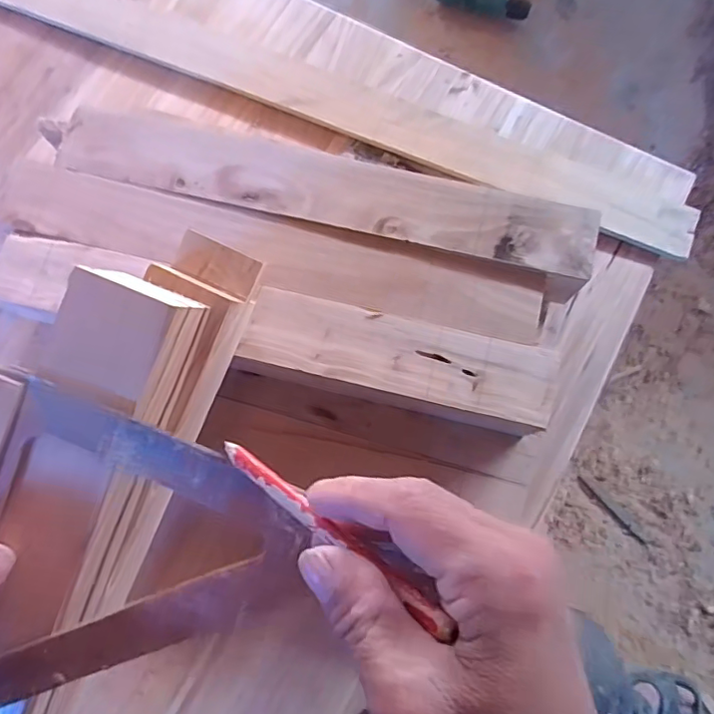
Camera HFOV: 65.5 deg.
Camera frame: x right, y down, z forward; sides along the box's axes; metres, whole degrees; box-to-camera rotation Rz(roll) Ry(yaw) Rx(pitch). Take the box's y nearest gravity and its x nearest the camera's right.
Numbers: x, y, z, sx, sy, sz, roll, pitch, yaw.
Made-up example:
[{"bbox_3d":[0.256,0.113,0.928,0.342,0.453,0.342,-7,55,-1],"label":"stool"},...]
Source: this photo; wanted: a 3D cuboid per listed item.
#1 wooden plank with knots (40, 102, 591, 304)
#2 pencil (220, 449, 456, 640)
[{"bbox_3d":[-0.027,-0.131,0.434,0.418,0.019,0.068,16,79,3],"label":"wooden plank with knots"},{"bbox_3d":[-0.017,0.069,0.235,0.143,0.004,0.009,25,77,42],"label":"pencil"}]

